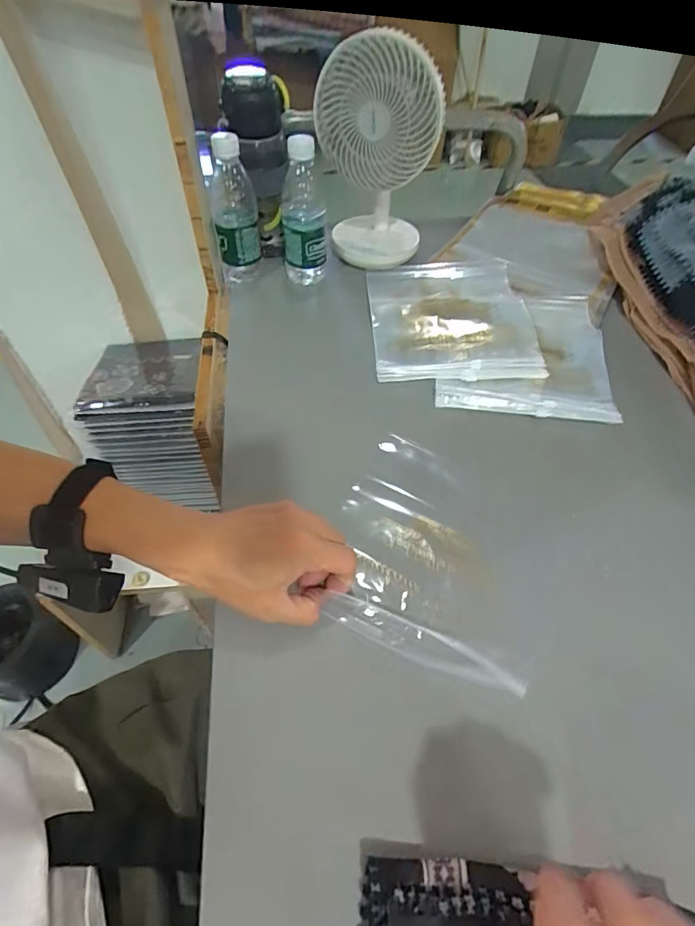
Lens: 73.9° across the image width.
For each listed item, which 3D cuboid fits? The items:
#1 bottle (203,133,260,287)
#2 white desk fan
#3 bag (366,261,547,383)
[{"bbox_3d":[-0.153,-0.338,0.631,0.062,0.183,0.073,-9,53,-8],"label":"bottle"},{"bbox_3d":[0.039,-0.412,0.624,0.155,0.236,0.115,6,52,3],"label":"white desk fan"},{"bbox_3d":[0.133,-0.192,0.600,0.199,0.026,0.224,0,52,-1],"label":"bag"}]

